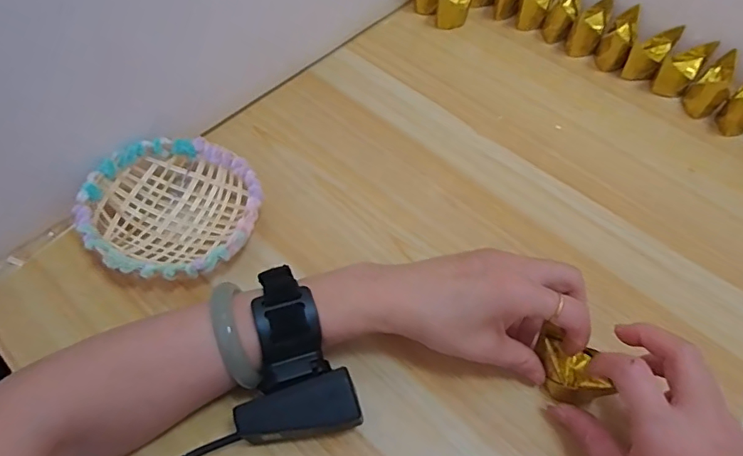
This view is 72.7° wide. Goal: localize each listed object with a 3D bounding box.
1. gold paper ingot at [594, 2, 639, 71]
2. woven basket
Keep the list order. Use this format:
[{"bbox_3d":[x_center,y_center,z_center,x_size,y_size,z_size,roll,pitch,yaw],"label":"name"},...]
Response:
[{"bbox_3d":[0.249,-0.189,0.510,0.029,0.049,0.049,25,58,16],"label":"gold paper ingot"},{"bbox_3d":[-0.146,-0.013,0.381,0.121,0.040,0.116,1,55,-1],"label":"woven basket"}]

